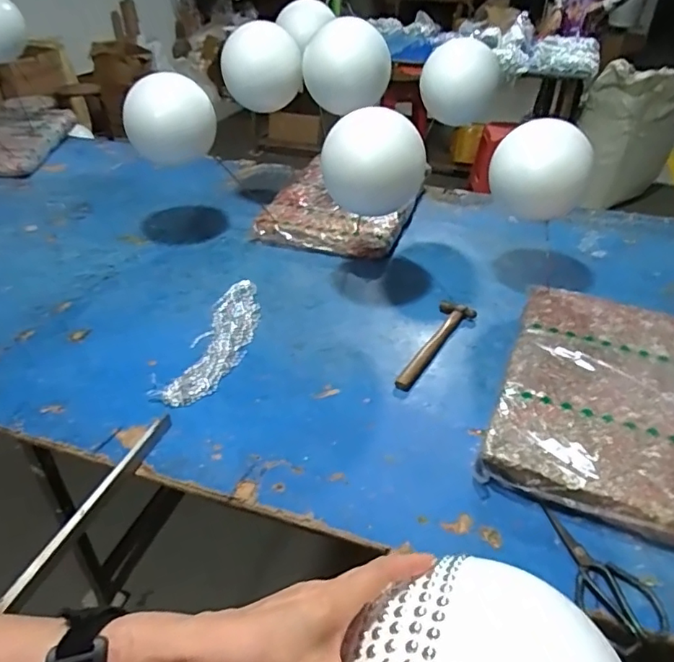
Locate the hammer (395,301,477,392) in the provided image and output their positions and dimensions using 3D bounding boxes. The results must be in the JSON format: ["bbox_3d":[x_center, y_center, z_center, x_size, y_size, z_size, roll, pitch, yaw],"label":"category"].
[{"bbox_3d":[0.177,0.019,1.019,0.064,0.029,0.284,24,42,28],"label":"hammer"}]

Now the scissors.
[{"bbox_3d":[0.314,0.289,0.658,0.084,0.012,0.189,-11,38,-16],"label":"scissors"}]

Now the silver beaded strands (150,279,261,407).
[{"bbox_3d":[-0.219,0.009,1.036,0.103,0.017,0.381,8,37,9],"label":"silver beaded strands"}]

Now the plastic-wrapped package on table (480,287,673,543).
[{"bbox_3d":[0.485,0.108,0.882,0.395,0.062,0.533,16,39,19],"label":"plastic-wrapped package on table"}]

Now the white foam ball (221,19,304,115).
[{"bbox_3d":[-0.185,-0.641,1.314,0.188,0.188,0.230,-4,37,-7],"label":"white foam ball"}]

